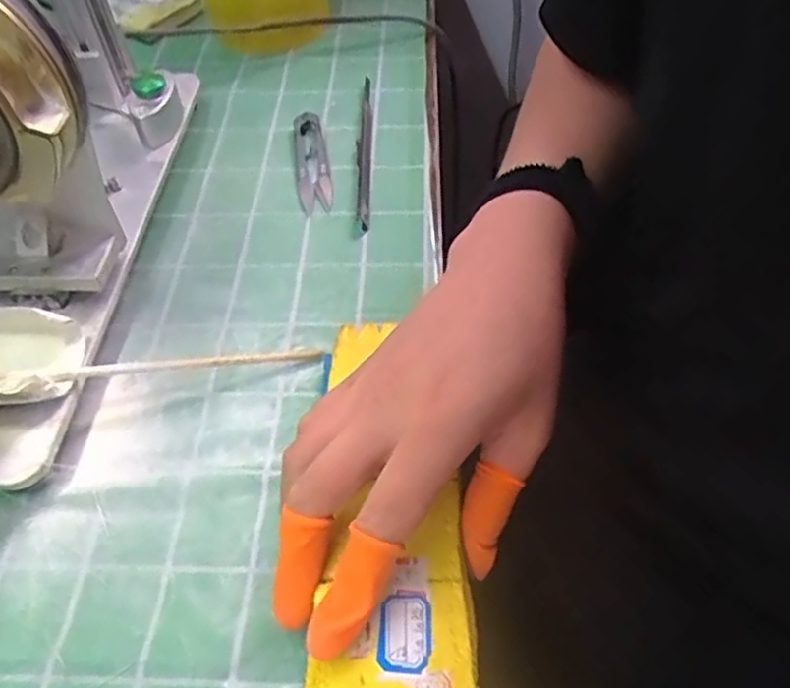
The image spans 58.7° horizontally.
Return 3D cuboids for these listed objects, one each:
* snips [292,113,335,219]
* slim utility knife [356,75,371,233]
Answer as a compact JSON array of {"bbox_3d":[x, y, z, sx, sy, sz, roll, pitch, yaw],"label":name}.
[{"bbox_3d":[-0.059,-0.129,0.488,0.023,0.008,0.096,-11,50,-3],"label":"snips"},{"bbox_3d":[-0.022,-0.141,0.494,0.010,0.010,0.168,-4,50,3],"label":"slim utility knife"}]

